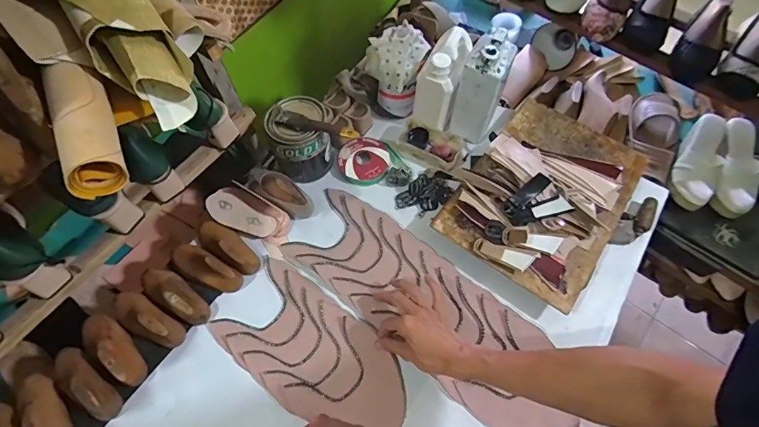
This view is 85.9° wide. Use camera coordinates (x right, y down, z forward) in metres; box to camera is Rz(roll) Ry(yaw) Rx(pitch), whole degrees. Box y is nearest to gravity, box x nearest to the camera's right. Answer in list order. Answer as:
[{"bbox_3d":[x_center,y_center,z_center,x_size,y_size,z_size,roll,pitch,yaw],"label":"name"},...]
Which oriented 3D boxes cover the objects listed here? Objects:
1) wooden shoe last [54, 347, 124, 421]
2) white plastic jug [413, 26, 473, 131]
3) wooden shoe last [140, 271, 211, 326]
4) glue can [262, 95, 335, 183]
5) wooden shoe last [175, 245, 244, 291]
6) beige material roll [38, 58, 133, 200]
[{"bbox_3d":[-0.444,0.249,0.605,0.138,0.053,0.046,37,69,16],"label":"wooden shoe last"},{"bbox_3d":[0.116,-0.252,0.772,0.075,0.136,0.122,17,65,7],"label":"white plastic jug"},{"bbox_3d":[-0.336,0.129,0.661,0.138,0.056,0.049,31,68,13],"label":"wooden shoe last"},{"bbox_3d":[-0.137,-0.140,0.747,0.115,0.125,0.109,0,64,0],"label":"glue can"},{"bbox_3d":[-0.297,0.090,0.683,0.136,0.048,0.052,29,68,13],"label":"wooden shoe last"},{"bbox_3d":[-0.287,-0.084,0.398,0.052,0.046,0.135,-24,67,-12],"label":"beige material roll"}]

